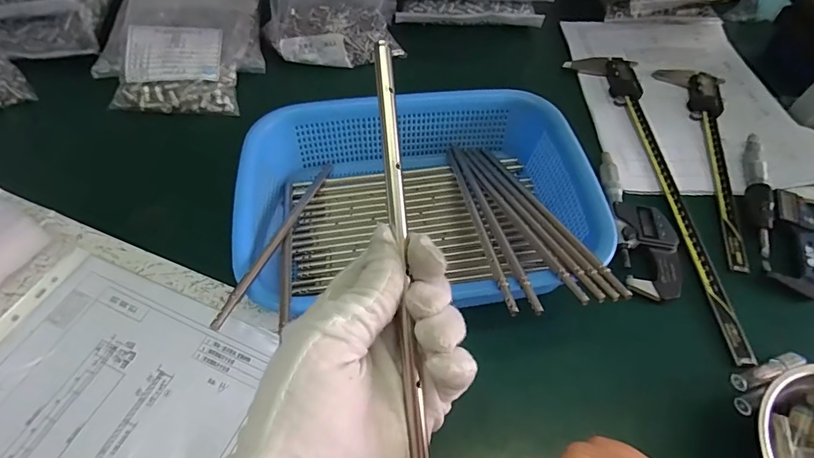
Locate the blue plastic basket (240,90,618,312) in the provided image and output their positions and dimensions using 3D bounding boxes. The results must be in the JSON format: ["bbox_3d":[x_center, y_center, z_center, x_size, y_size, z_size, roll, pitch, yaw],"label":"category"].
[{"bbox_3d":[0.007,-0.024,0.383,0.286,0.071,0.213,-5,58,-6],"label":"blue plastic basket"}]

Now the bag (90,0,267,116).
[{"bbox_3d":[-0.267,-0.244,0.543,0.177,0.049,0.233,2,57,-1],"label":"bag"}]

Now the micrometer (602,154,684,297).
[{"bbox_3d":[0.217,-0.010,0.421,0.053,0.018,0.158,-1,57,-3],"label":"micrometer"}]

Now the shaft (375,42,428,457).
[{"bbox_3d":[-0.001,0.031,0.186,0.007,0.004,0.226,-5,84,-5],"label":"shaft"}]

